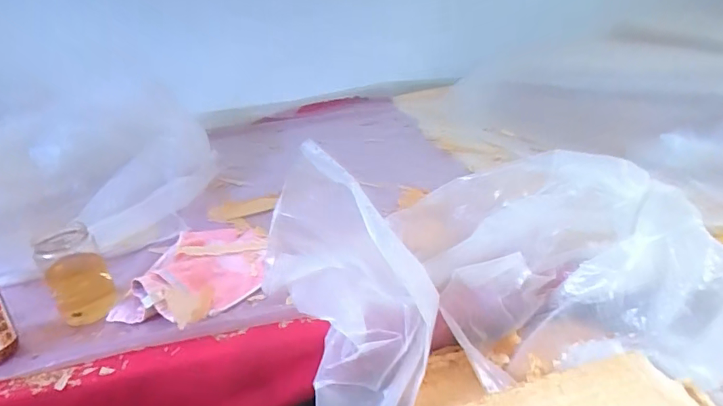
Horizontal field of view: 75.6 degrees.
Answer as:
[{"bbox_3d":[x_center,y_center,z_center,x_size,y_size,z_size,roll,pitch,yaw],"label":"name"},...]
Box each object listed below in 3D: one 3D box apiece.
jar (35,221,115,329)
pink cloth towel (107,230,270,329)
[{"bbox_3d":[-0.408,0.103,0.670,0.076,0.124,0.069,-25,31,-34],"label":"jar"},{"bbox_3d":[-0.253,0.102,0.746,0.203,0.045,0.267,-4,25,6],"label":"pink cloth towel"}]

